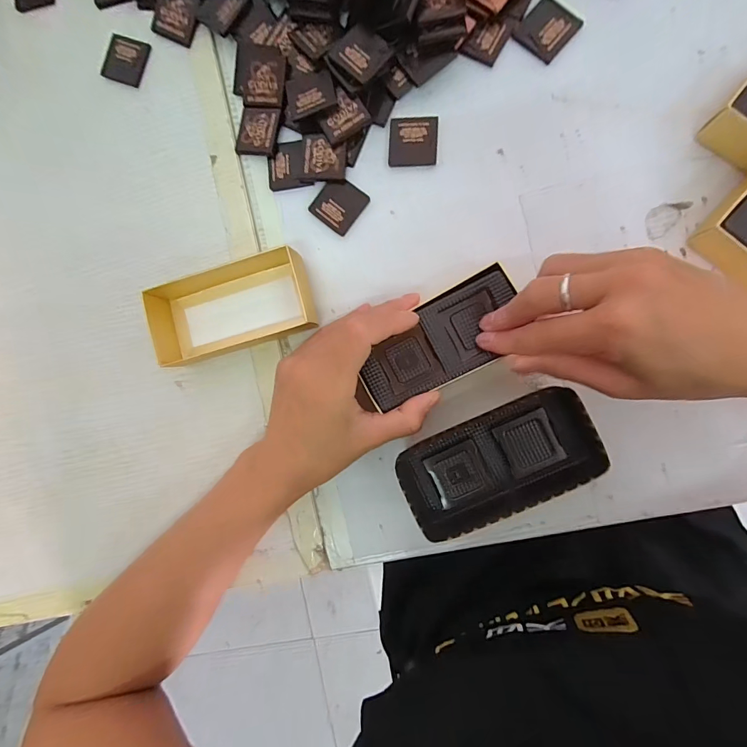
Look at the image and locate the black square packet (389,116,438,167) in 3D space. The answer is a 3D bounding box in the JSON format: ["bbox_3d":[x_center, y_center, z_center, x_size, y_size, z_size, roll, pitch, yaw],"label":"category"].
[{"bbox_3d":[0.028,-0.165,0.289,0.034,0.004,0.033,2,91,8],"label":"black square packet"}]

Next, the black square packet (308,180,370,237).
[{"bbox_3d":[-0.025,-0.124,0.297,0.034,0.004,0.034,39,95,6],"label":"black square packet"}]

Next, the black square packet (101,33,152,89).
[{"bbox_3d":[-0.195,-0.246,0.319,0.035,0.004,0.033,21,93,7],"label":"black square packet"}]

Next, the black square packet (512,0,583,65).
[{"bbox_3d":[0.119,-0.236,0.278,0.034,0.004,0.036,43,96,6],"label":"black square packet"}]

